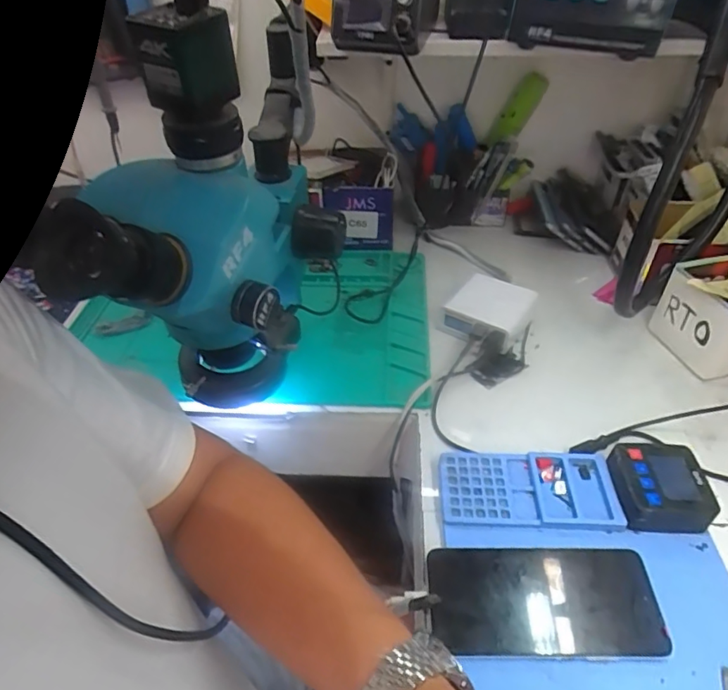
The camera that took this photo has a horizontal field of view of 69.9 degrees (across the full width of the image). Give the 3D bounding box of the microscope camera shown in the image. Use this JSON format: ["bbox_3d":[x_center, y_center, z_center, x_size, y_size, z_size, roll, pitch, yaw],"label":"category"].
[{"bbox_3d":[-0.111,-0.166,0.341,0.049,0.090,0.045,12,43,14],"label":"microscope camera"}]

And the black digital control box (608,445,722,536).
[{"bbox_3d":[0.252,0.124,0.451,0.074,0.037,0.070,1,42,2],"label":"black digital control box"}]

